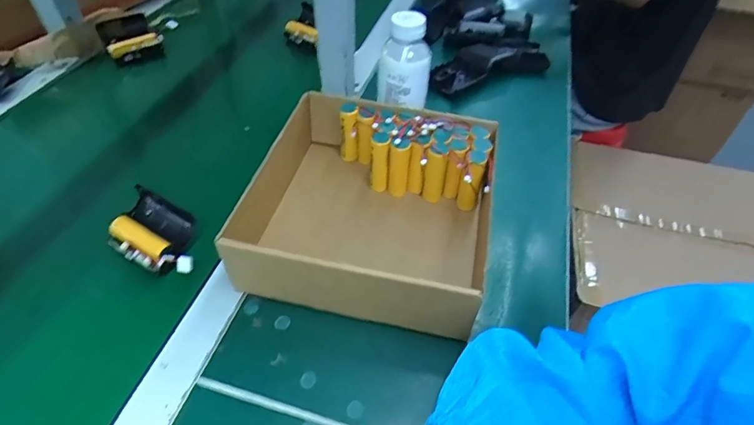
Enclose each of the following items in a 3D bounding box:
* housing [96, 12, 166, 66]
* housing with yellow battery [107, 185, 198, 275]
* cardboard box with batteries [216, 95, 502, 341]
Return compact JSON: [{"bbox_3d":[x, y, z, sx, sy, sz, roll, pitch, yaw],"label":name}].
[{"bbox_3d":[-0.395,-0.279,0.735,0.059,0.055,0.079,38,54,26],"label":"housing"},{"bbox_3d":[-0.218,0.023,0.453,0.120,0.033,0.061,27,51,19],"label":"housing with yellow battery"},{"bbox_3d":[0.000,-0.010,0.471,0.237,0.083,0.238,11,48,6],"label":"cardboard box with batteries"}]

